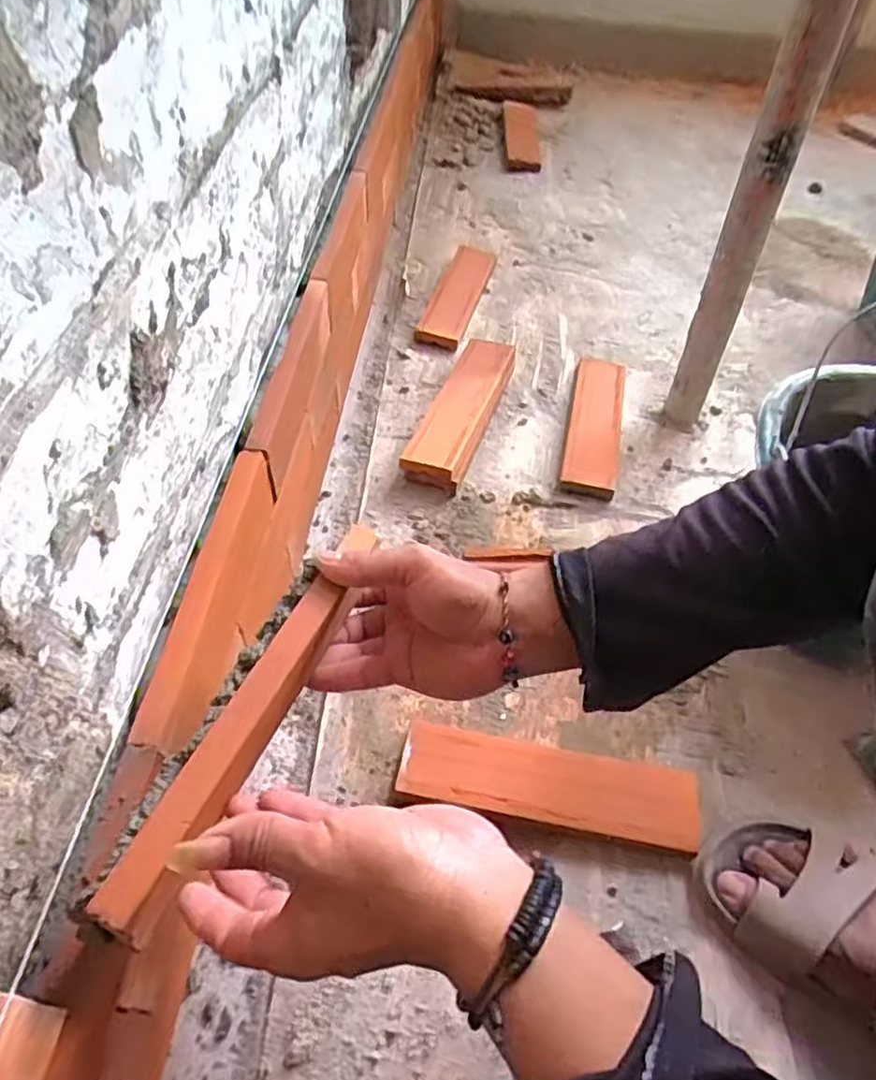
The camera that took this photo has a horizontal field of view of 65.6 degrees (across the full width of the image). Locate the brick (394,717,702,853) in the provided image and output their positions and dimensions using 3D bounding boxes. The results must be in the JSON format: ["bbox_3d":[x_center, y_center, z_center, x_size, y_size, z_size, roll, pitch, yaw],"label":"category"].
[{"bbox_3d":[0.087,0.191,0.534,0.228,0.026,0.058,10,52,4],"label":"brick"}]

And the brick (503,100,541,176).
[{"bbox_3d":[0.150,-0.732,1.231,0.060,0.026,0.233,2,53,-1],"label":"brick"}]

